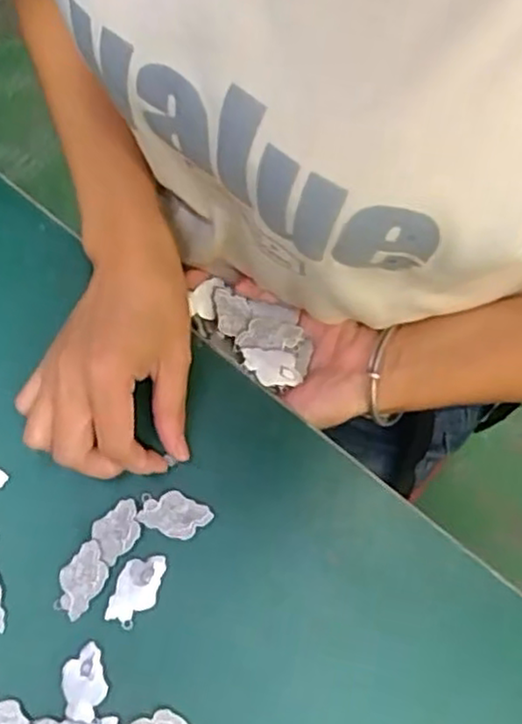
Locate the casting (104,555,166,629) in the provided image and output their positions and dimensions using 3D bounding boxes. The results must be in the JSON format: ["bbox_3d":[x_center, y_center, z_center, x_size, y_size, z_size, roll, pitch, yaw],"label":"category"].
[{"bbox_3d":[-0.064,0.116,0.356,0.021,0.004,0.037,19,73,6],"label":"casting"}]

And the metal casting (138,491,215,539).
[{"bbox_3d":[-0.045,0.080,0.366,0.036,0.004,0.022,21,73,6],"label":"metal casting"}]

